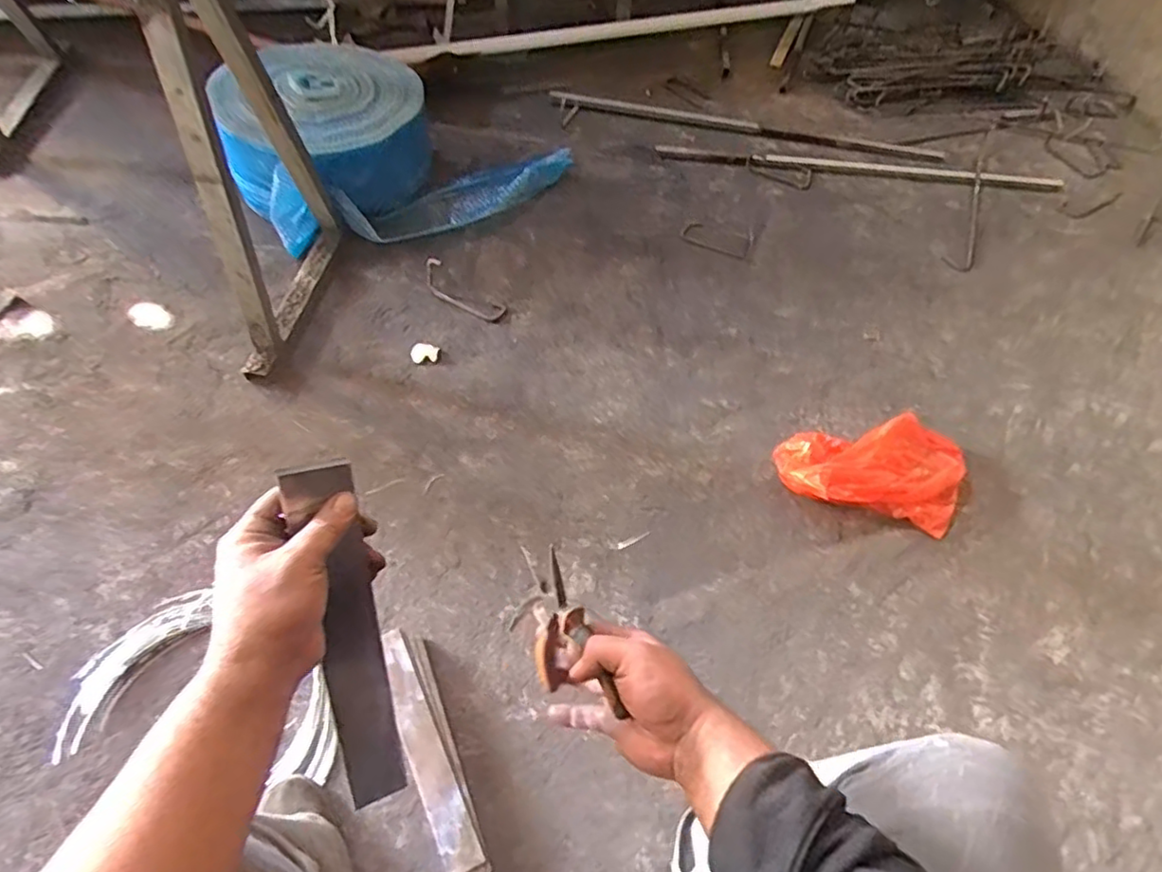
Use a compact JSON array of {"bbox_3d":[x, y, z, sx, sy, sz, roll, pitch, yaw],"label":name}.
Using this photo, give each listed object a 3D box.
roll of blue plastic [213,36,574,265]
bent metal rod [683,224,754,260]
[{"bbox_3d":[-0.436,-0.697,1.447,0.696,0.294,0.447,-30,63,-22],"label":"roll of blue plastic"},{"bbox_3d":[0.330,-0.477,1.533,0.158,0.008,0.099,22,59,10],"label":"bent metal rod"}]

